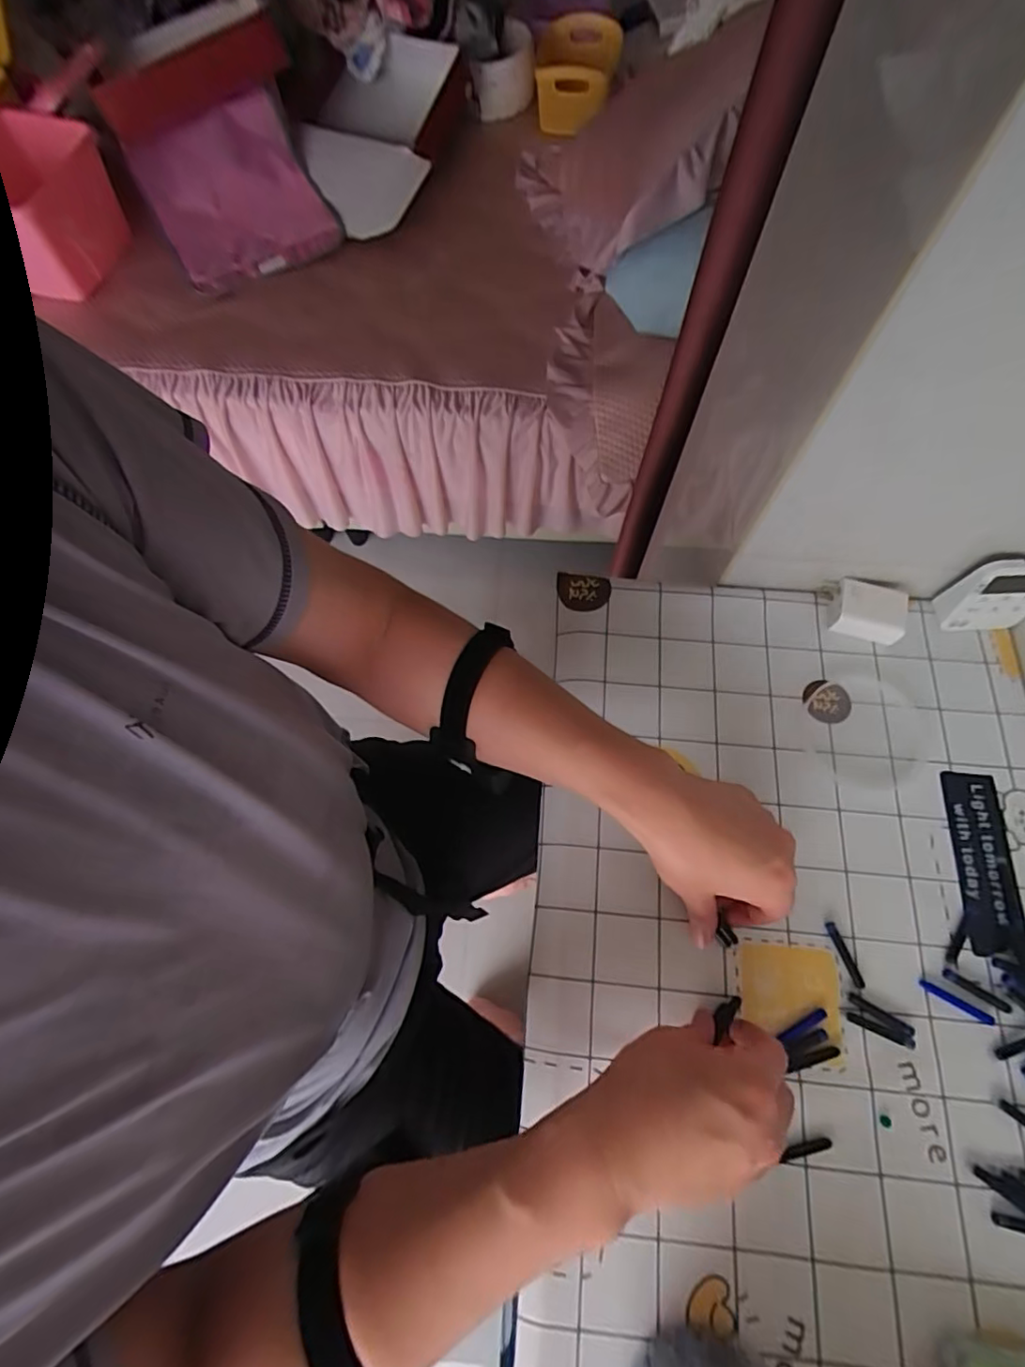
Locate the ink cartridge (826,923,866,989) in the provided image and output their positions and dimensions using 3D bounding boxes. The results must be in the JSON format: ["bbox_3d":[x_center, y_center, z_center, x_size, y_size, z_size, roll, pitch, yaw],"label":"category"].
[{"bbox_3d":[0.250,0.203,0.428,0.008,0.004,0.046,-18,69,-5],"label":"ink cartridge"}]

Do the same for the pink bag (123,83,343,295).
[{"bbox_3d":[-0.501,-0.884,1.038,0.283,0.148,0.265,-27,68,-11],"label":"pink bag"}]

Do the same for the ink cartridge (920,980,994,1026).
[{"bbox_3d":[0.323,0.232,0.416,0.052,0.004,0.008,28,72,12],"label":"ink cartridge"}]

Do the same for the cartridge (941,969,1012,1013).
[{"bbox_3d":[0.340,0.225,0.418,0.047,0.004,0.008,30,72,12],"label":"cartridge"}]

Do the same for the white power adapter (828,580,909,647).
[{"bbox_3d":[0.321,-0.064,0.518,0.060,0.030,0.044,20,71,9],"label":"white power adapter"}]

